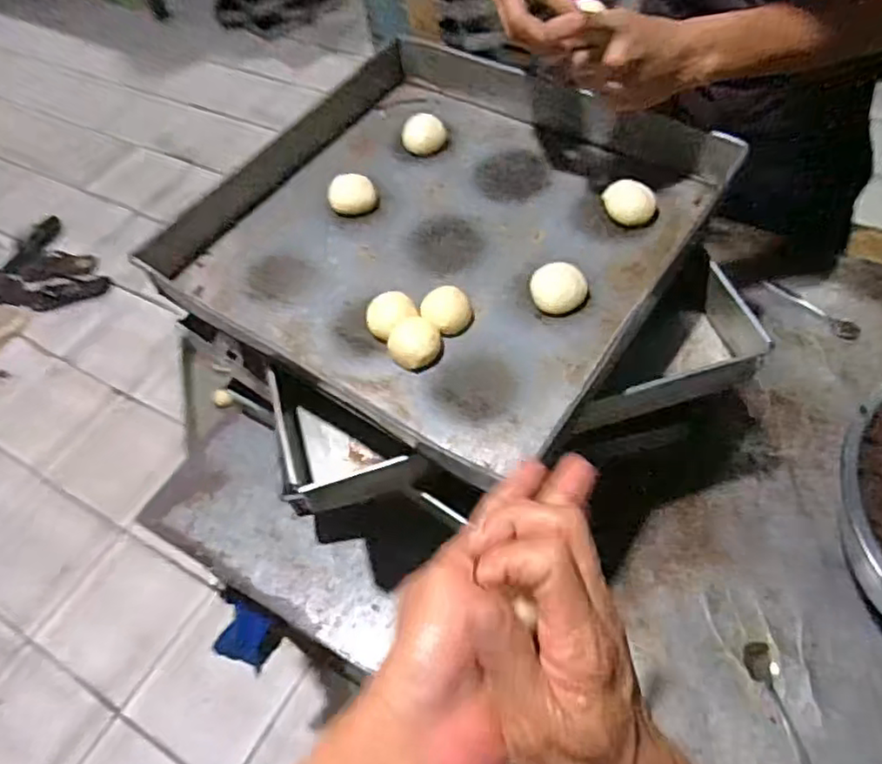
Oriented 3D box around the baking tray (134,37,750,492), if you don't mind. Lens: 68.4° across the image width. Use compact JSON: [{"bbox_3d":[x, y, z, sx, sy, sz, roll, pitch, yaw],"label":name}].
[{"bbox_3d":[0.016,-0.182,0.684,0.465,0.056,0.496,28,64,21],"label":"baking tray"}]

